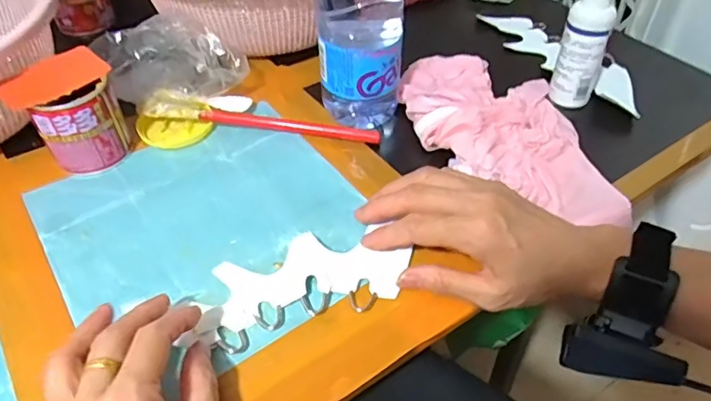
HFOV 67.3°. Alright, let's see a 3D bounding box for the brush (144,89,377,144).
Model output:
[{"bbox_3d":[-0.086,-0.074,0.483,0.215,0.020,0.032,7,47,8],"label":"brush"}]

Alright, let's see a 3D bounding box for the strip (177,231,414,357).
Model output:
[{"bbox_3d":[-0.037,0.054,0.367,0.147,0.009,0.069,-15,48,-11],"label":"strip"}]

